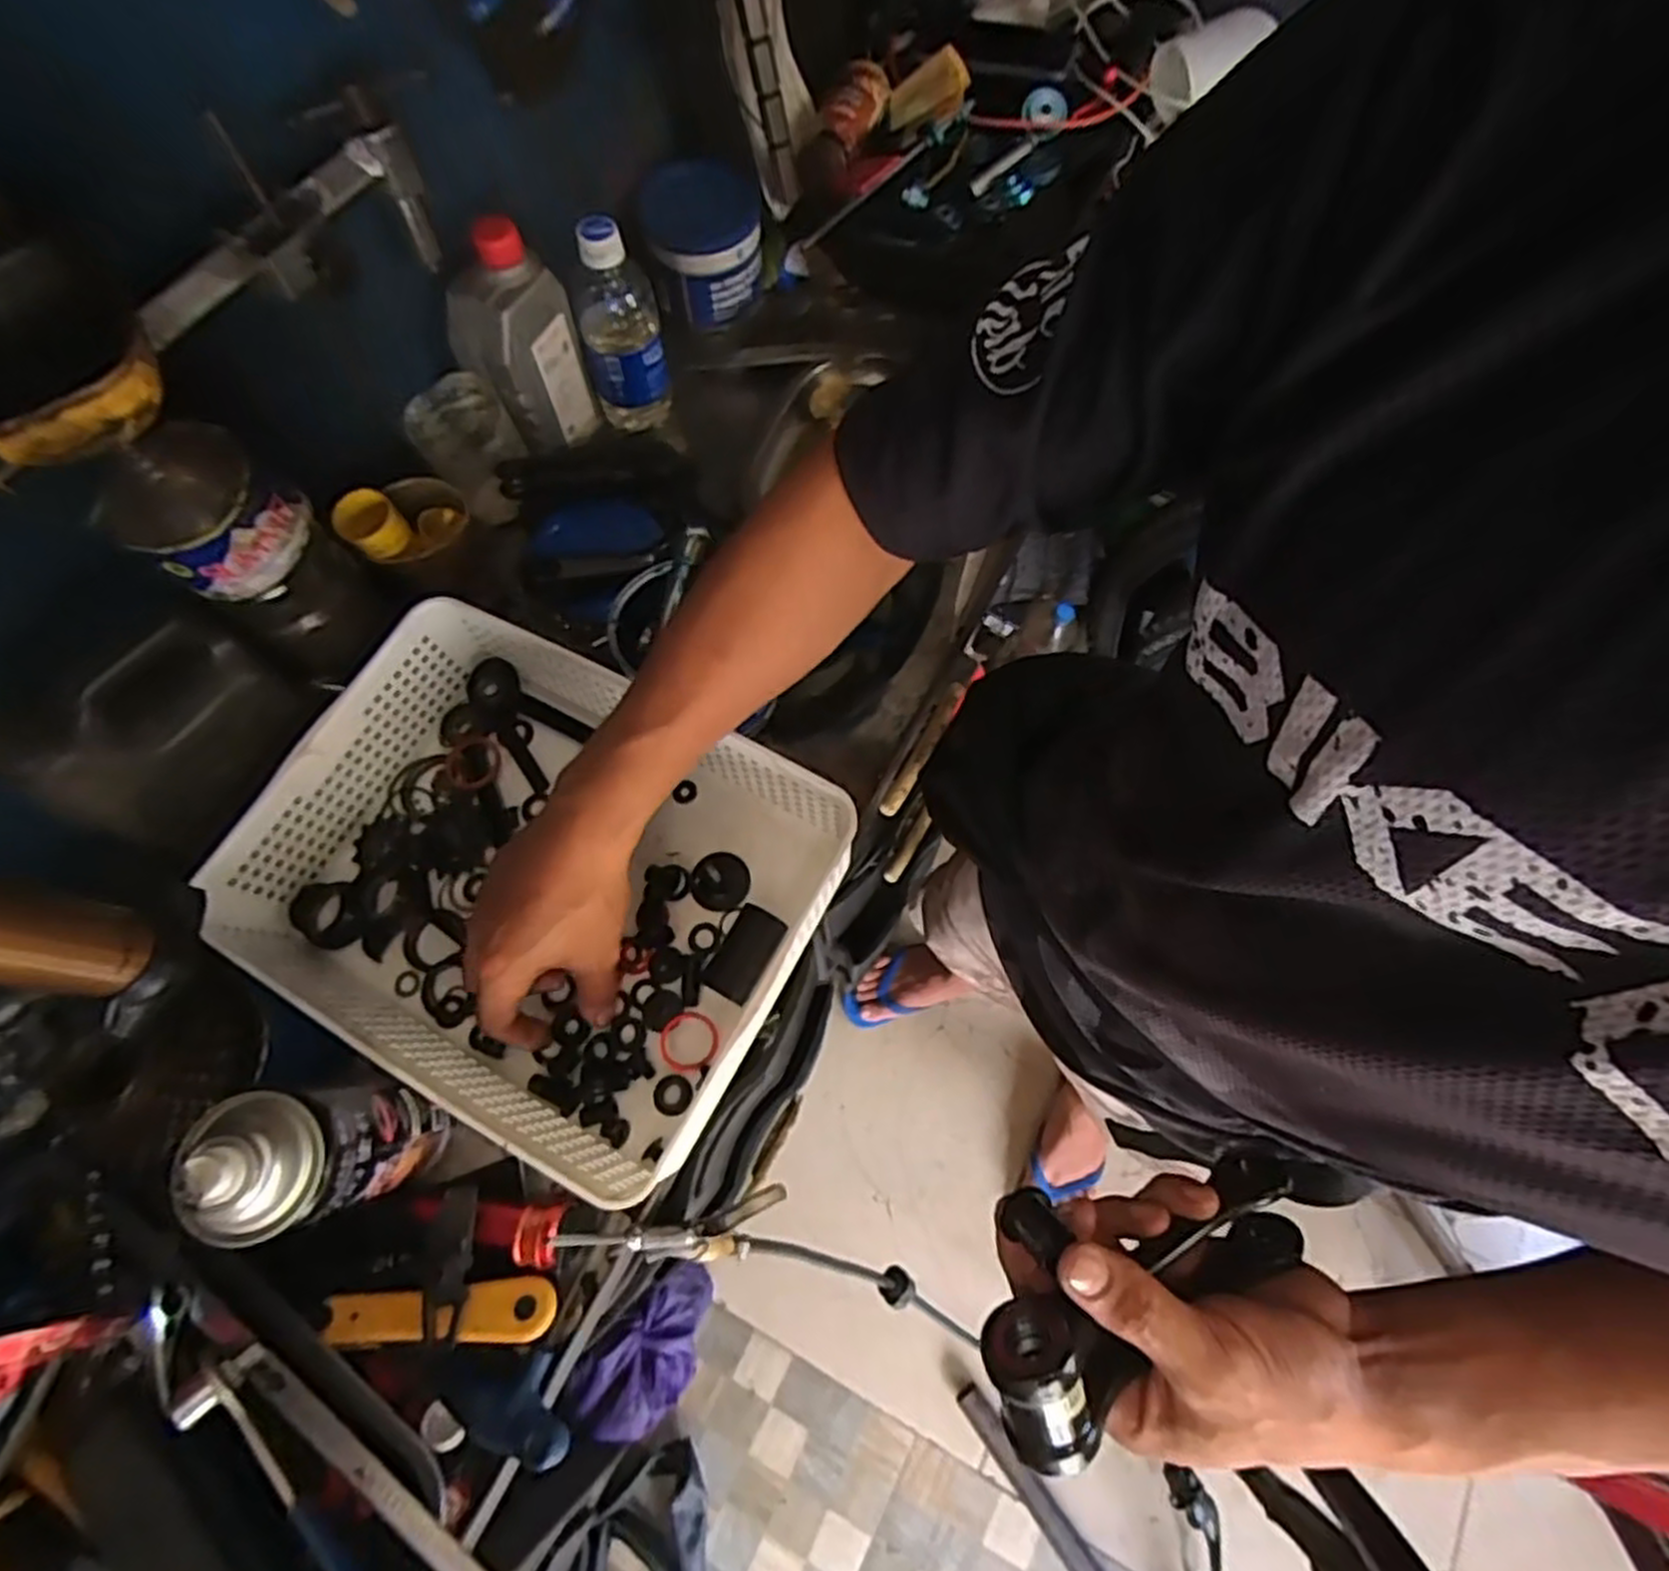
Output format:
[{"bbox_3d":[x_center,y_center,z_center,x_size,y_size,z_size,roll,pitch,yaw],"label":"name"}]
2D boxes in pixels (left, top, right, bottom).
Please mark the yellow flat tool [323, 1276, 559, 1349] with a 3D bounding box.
[{"bbox_3d":[-0.215,0.289,0.436,0.117,0.018,0.028,-4,69,-1],"label":"yellow flat tool"}]

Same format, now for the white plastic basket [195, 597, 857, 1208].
[{"bbox_3d":[-0.183,0.054,0.493,0.316,0.088,0.244,27,72,12],"label":"white plastic basket"}]

